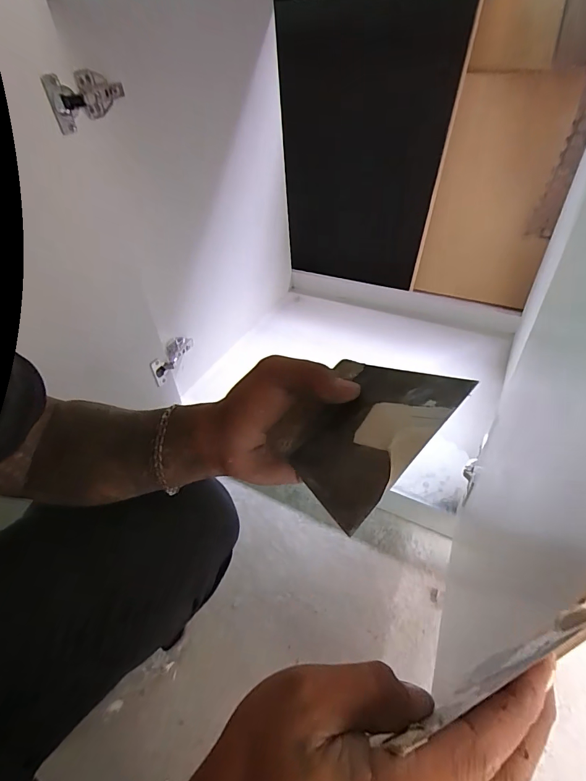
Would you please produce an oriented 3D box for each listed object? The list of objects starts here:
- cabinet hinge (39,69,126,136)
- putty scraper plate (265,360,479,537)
[{"bbox_3d":[-0.285,-0.401,0.553,0.035,0.057,0.124,11,46,15],"label":"cabinet hinge"},{"bbox_3d":[0.042,0.021,0.250,0.106,0.004,0.089,-46,39,-15],"label":"putty scraper plate"}]

